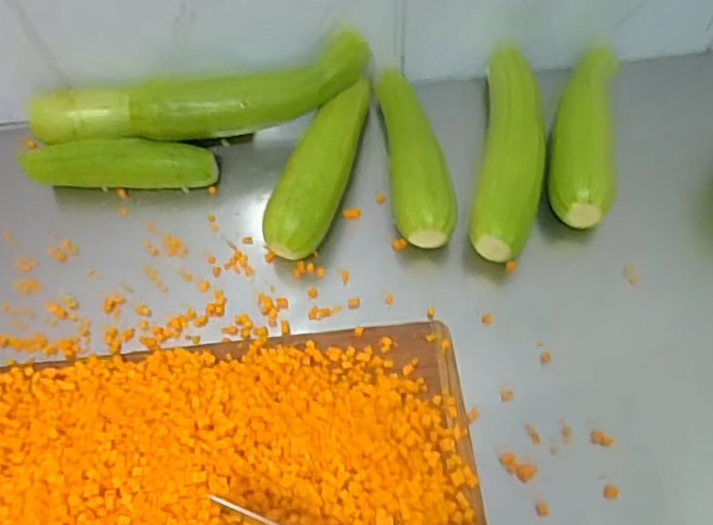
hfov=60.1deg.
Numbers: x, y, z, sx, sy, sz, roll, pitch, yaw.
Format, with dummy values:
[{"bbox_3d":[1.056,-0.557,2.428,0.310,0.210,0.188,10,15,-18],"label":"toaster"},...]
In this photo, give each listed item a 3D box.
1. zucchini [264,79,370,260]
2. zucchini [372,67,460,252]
[{"bbox_3d":[-0.036,-0.110,0.691,0.067,0.076,0.252,17,64,11],"label":"zucchini"},{"bbox_3d":[0.062,-0.131,0.676,0.064,0.056,0.238,-5,62,-1],"label":"zucchini"}]

